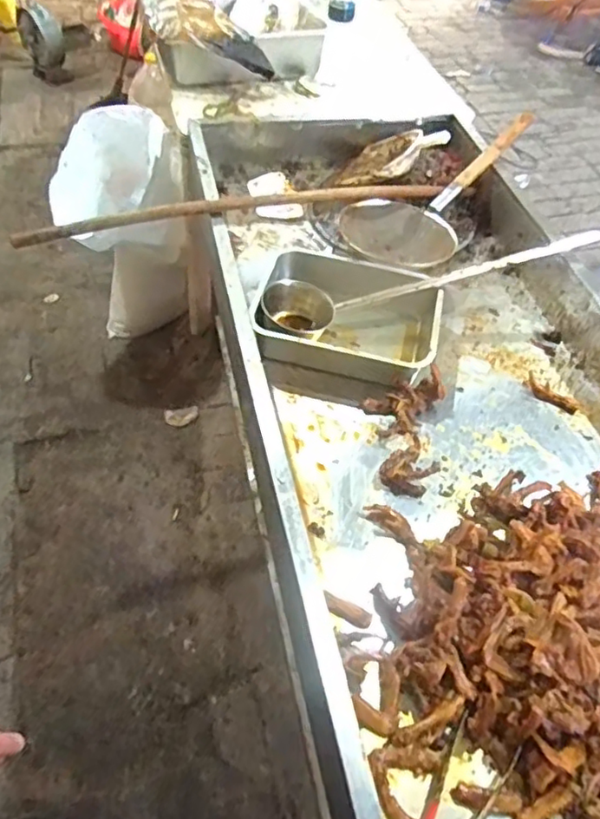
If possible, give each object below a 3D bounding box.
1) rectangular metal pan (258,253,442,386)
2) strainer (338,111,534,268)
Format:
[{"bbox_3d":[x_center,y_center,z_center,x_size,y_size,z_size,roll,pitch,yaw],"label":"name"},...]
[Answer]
[{"bbox_3d":[0.104,-0.200,1.345,0.387,0.118,0.283,14,52,5],"label":"rectangular metal pan"},{"bbox_3d":[0.396,-0.551,1.584,0.606,0.130,0.272,-39,60,-6],"label":"strainer"}]

